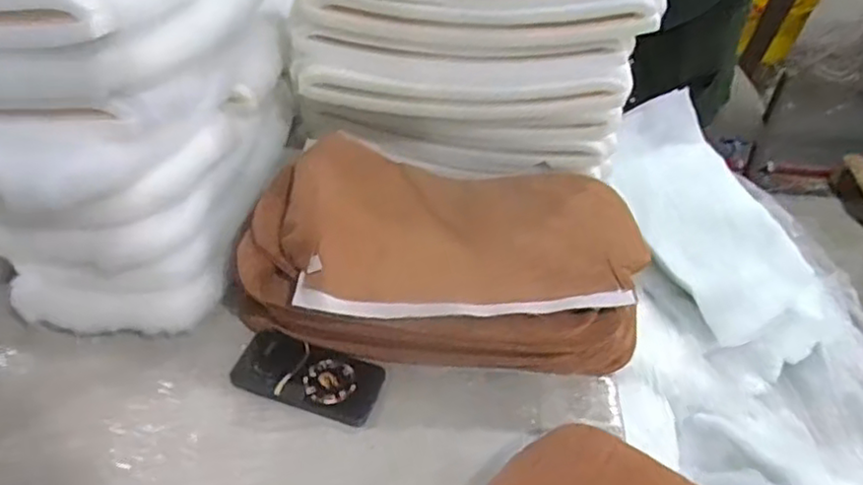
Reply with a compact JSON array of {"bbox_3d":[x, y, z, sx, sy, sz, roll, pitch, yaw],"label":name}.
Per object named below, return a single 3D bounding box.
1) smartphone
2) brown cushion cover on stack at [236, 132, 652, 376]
[{"bbox_3d":[-0.144,0.155,0.765,0.169,0.010,0.086,17,45,12],"label":"smartphone"},{"bbox_3d":[0.020,0.009,0.819,0.455,0.138,0.267,7,44,2],"label":"brown cushion cover on stack"}]

